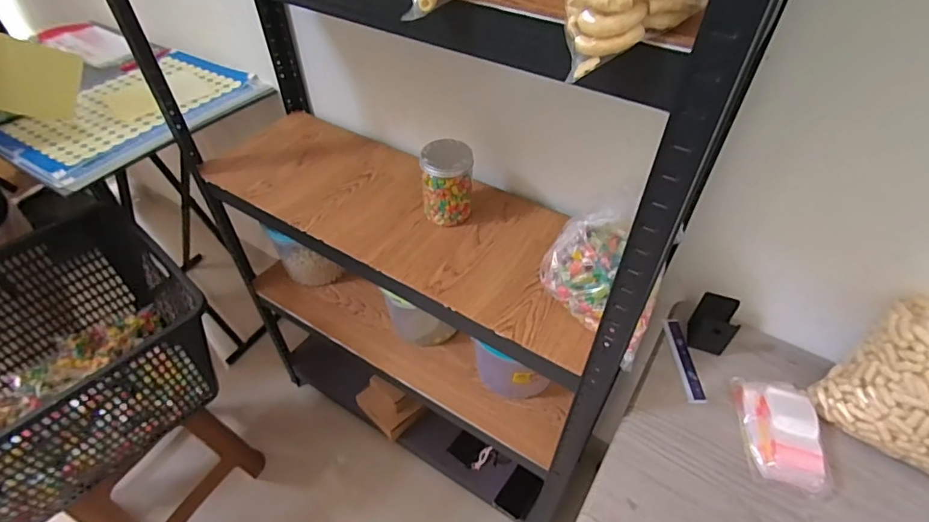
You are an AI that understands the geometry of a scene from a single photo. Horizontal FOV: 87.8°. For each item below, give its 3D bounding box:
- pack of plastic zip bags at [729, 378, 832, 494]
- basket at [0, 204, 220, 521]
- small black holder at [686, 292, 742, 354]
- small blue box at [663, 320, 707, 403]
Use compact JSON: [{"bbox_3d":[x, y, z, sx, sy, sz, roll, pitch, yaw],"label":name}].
[{"bbox_3d":[0.451,0.242,0.687,0.099,0.037,0.158,6,47,5],"label":"pack of plastic zip bags"},{"bbox_3d":[-0.823,0.206,0.906,0.504,0.270,0.572,33,55,27],"label":"basket"},{"bbox_3d":[0.410,0.102,0.794,0.065,0.077,0.071,14,48,12],"label":"small black holder"},{"bbox_3d":[0.360,0.161,0.789,0.030,0.010,0.148,0,47,-1],"label":"small blue box"}]

